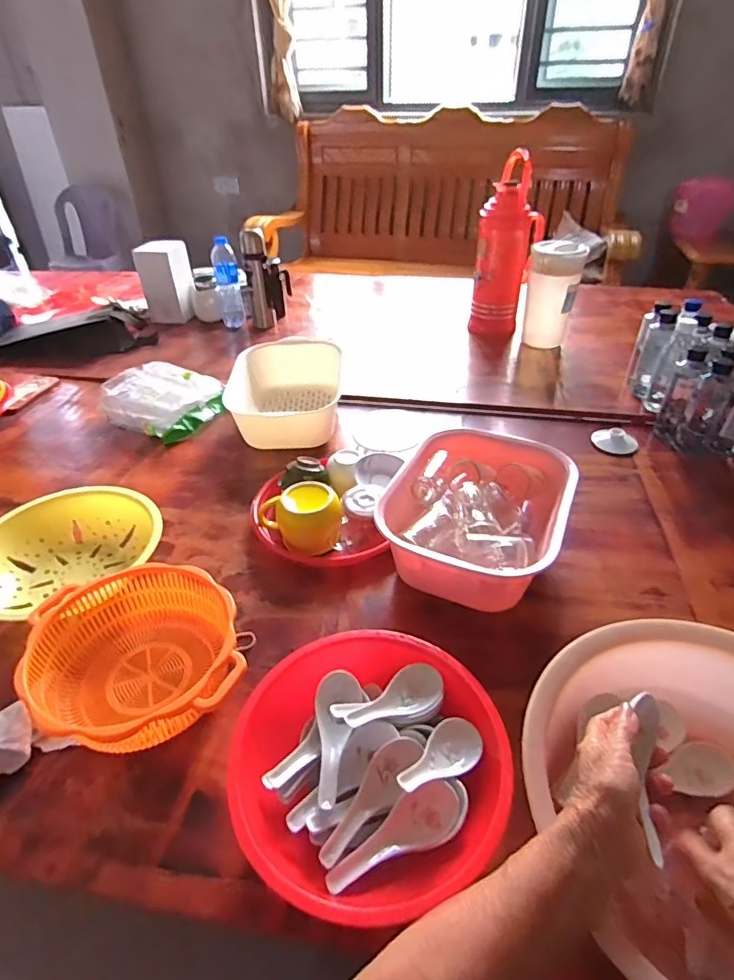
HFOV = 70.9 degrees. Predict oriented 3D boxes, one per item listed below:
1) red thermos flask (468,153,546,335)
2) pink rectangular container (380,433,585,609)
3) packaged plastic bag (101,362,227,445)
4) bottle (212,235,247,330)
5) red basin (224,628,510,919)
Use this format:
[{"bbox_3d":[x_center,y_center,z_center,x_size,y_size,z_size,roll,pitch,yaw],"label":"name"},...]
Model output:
[{"bbox_3d":[0.361,-0.618,1.318,0.155,0.389,0.115,9,39,13],"label":"red thermos flask"},{"bbox_3d":[0.156,0.043,0.734,0.223,0.126,0.275,16,41,21],"label":"pink rectangular container"},{"bbox_3d":[-0.436,-0.192,1.098,0.231,0.077,0.190,16,41,21],"label":"packaged plastic bag"},{"bbox_3d":[-0.388,-0.569,1.443,0.069,0.233,0.064,-13,40,-14],"label":"bottle"},{"bbox_3d":[0.003,0.260,0.491,0.243,0.088,0.230,-1,38,1],"label":"red basin"}]

